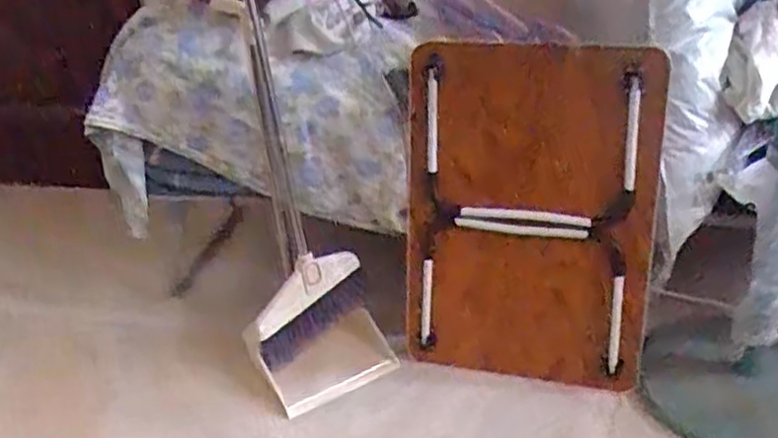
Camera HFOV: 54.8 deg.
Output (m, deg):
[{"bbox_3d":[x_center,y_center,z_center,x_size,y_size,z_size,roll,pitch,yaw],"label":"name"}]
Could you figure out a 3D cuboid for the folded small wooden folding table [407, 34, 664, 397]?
[{"bbox_3d":[0.281,-0.011,1.513,0.484,0.664,0.057,4,6,14],"label":"folded small wooden folding table"}]

